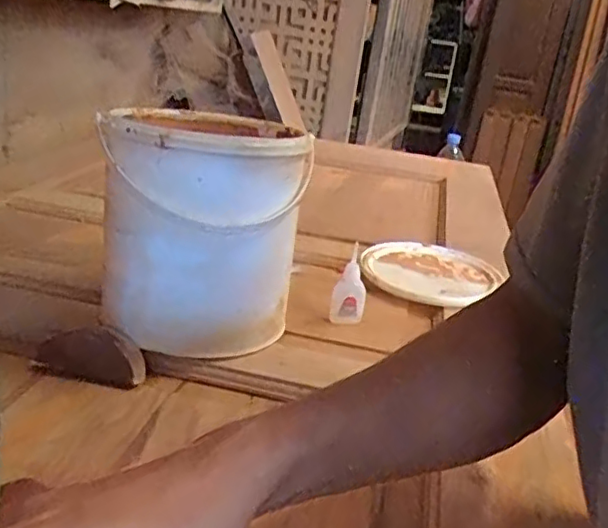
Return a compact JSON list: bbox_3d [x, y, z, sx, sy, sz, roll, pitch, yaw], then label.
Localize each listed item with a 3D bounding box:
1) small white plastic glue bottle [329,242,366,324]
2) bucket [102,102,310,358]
[{"bbox_3d":[0.047,0.023,0.625,0.031,0.083,0.015,11,21,9],"label":"small white plastic glue bottle"},{"bbox_3d":[-0.094,-0.033,0.576,0.169,0.195,0.174,3,22,-12],"label":"bucket"}]

